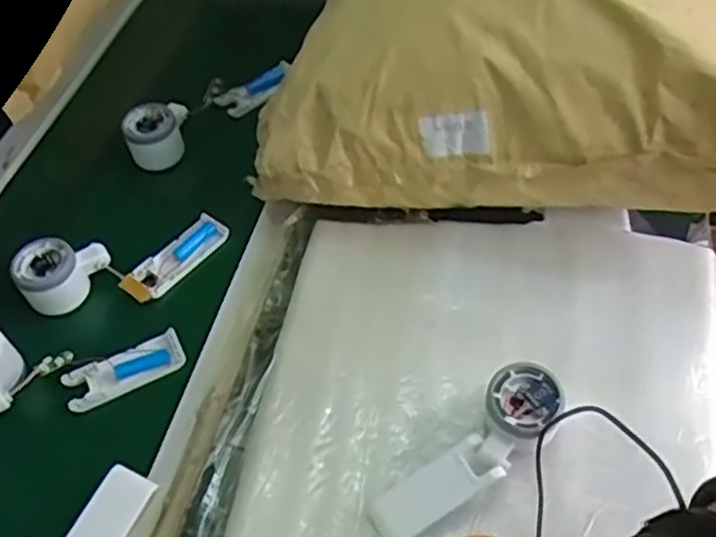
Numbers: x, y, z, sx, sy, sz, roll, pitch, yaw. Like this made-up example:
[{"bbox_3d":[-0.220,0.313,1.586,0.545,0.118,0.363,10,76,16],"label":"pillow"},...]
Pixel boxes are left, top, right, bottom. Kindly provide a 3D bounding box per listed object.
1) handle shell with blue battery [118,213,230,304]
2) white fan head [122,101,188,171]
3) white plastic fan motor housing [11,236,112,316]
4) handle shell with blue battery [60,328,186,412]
[{"bbox_3d":[-0.185,-0.012,0.728,0.042,0.016,0.114,34,63,26],"label":"handle shell with blue battery"},{"bbox_3d":[-0.225,-0.150,0.808,0.070,0.042,0.064,-14,53,-6],"label":"white fan head"},{"bbox_3d":[-0.289,0.001,0.710,0.058,0.055,0.081,37,64,28],"label":"white plastic fan motor housing"},{"bbox_3d":[-0.209,0.092,0.653,0.104,0.015,0.039,-24,55,-13],"label":"handle shell with blue battery"}]

